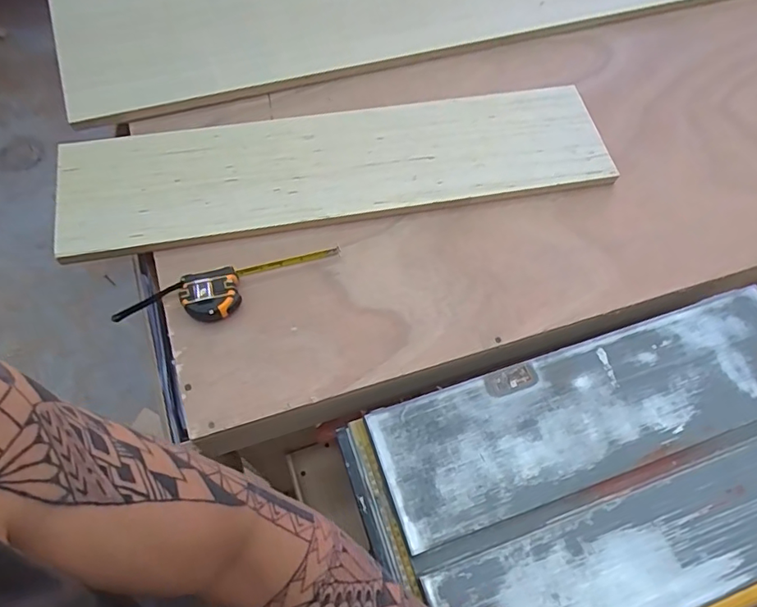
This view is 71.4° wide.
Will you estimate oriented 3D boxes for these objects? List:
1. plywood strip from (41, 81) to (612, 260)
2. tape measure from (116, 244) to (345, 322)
[{"bbox_3d":[-0.043,-0.201,0.737,0.748,0.017,0.180,-10,66,-10],"label":"plywood strip"},{"bbox_3d":[-0.179,-0.016,0.638,0.276,0.038,0.055,-16,67,-10],"label":"tape measure"}]

